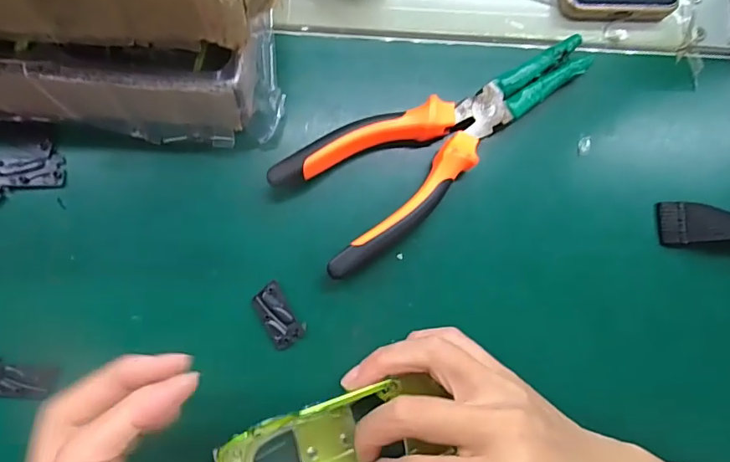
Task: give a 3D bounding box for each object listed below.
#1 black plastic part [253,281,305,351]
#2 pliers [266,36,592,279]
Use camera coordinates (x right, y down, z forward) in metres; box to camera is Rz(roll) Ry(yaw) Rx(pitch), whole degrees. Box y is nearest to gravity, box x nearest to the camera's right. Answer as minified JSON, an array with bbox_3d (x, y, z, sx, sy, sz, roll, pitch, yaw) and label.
[{"bbox_3d":[-0.047,0.046,0.260,0.017,0.004,0.033,-30,89,-6],"label":"black plastic part"},{"bbox_3d":[0.046,-0.054,0.269,0.188,0.022,0.068,-33,90,-6],"label":"pliers"}]

